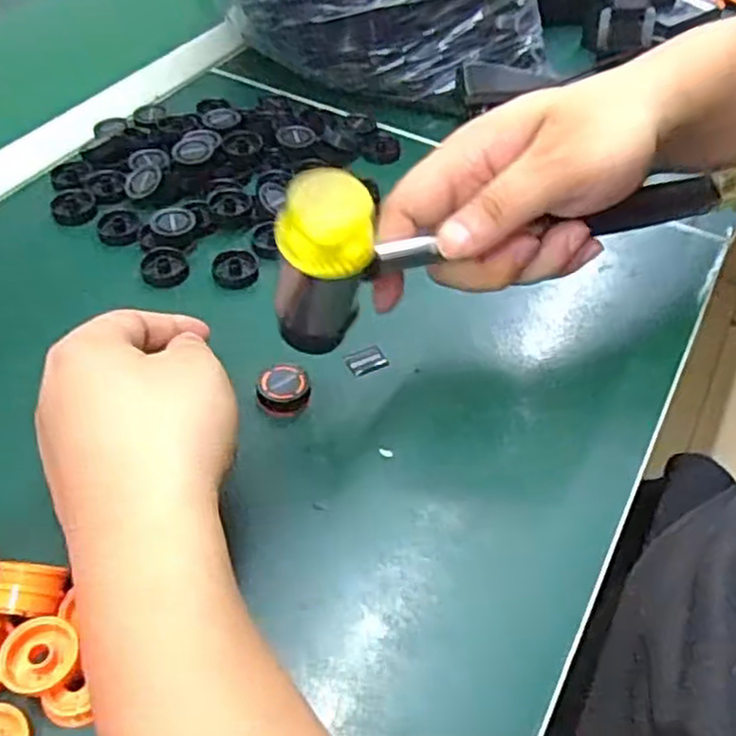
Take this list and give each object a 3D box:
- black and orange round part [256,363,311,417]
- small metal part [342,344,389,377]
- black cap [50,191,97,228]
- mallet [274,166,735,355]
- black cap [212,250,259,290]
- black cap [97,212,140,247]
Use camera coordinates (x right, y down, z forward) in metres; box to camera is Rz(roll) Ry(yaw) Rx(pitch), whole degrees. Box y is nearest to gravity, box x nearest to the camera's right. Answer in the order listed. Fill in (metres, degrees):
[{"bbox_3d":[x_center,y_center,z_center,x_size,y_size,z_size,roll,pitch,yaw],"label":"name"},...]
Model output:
[{"bbox_3d":[-0.040,0.011,0.350,0.025,0.013,0.023,1,48,-1],"label":"black and orange round part"},{"bbox_3d":[-0.001,-0.004,0.375,0.021,0.004,0.016,-21,52,-20],"label":"small metal part"},{"bbox_3d":[-0.175,-0.095,0.435,0.027,0.006,0.026,34,56,26],"label":"black cap"},{"bbox_3d":[0.080,-0.060,0.313,0.253,0.057,0.034,-12,49,-24],"label":"mallet"},{"bbox_3d":[-0.074,-0.055,0.407,0.024,0.005,0.025,1,48,-1],"label":"black cap"},{"bbox_3d":[-0.147,-0.081,0.432,0.024,0.009,0.025,1,48,-1],"label":"black cap"}]

